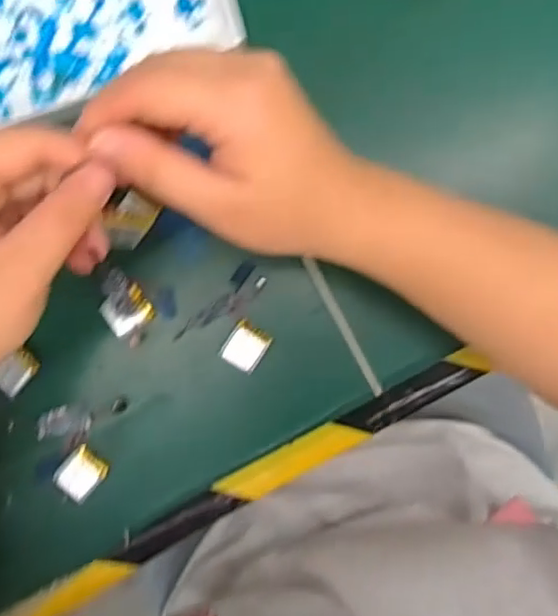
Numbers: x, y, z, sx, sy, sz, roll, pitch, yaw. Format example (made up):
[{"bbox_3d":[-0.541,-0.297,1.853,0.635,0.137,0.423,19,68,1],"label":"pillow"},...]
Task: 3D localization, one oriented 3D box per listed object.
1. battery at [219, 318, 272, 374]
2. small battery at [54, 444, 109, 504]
[{"bbox_3d":[-0.018,0.022,0.359,0.022,0.012,0.025,31,92,0],"label":"battery"},{"bbox_3d":[-0.112,0.094,0.358,0.023,0.007,0.027,41,91,-1],"label":"small battery"}]

